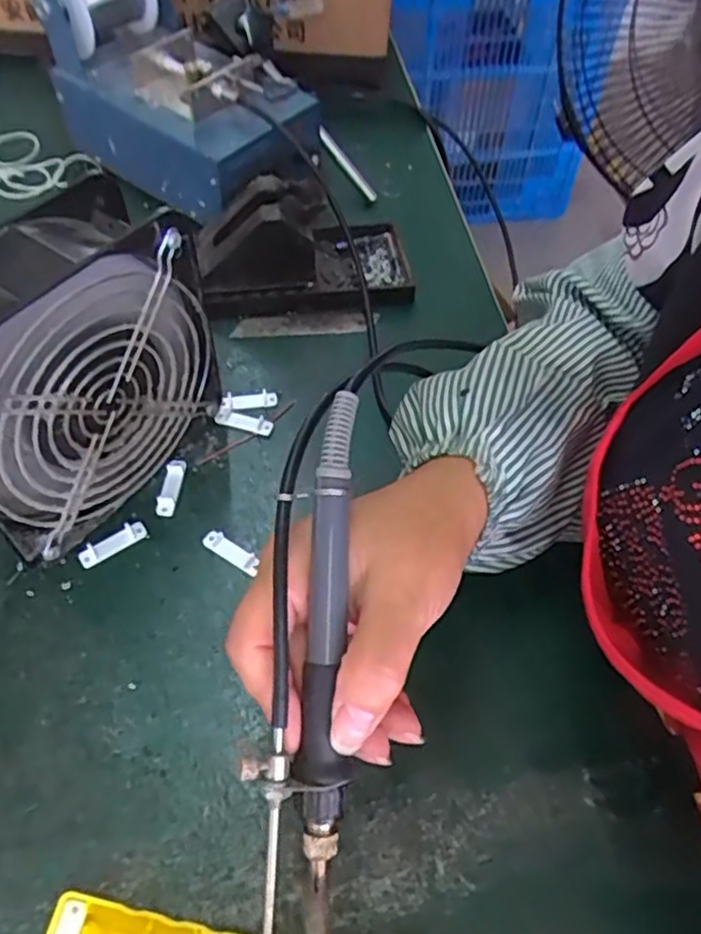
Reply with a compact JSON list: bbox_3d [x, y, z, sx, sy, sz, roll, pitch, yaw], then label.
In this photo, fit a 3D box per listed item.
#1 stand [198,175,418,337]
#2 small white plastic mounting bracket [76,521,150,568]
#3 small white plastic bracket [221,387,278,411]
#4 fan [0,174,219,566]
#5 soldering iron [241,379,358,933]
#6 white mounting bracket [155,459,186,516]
[{"bbox_3d":[-0.034,-0.153,0.478,0.154,0.070,0.091,-11,56,-9],"label":"stand"},{"bbox_3d":[-0.131,0.041,0.376,0.037,0.005,0.012,-26,59,-19],"label":"small white plastic mounting bracket"},{"bbox_3d":[-0.065,-0.043,0.440,0.035,0.005,0.013,-10,55,-9],"label":"small white plastic bracket"},{"bbox_3d":[-0.141,-0.040,0.346,0.056,0.150,0.149,30,59,18],"label":"fan"},{"bbox_3d":[-0.016,0.071,0.241,0.030,0.027,0.201,2,82,0],"label":"soldering iron"},{"bbox_3d":[-0.104,0.010,0.400,0.011,0.006,0.038,5,54,2],"label":"white mounting bracket"}]

